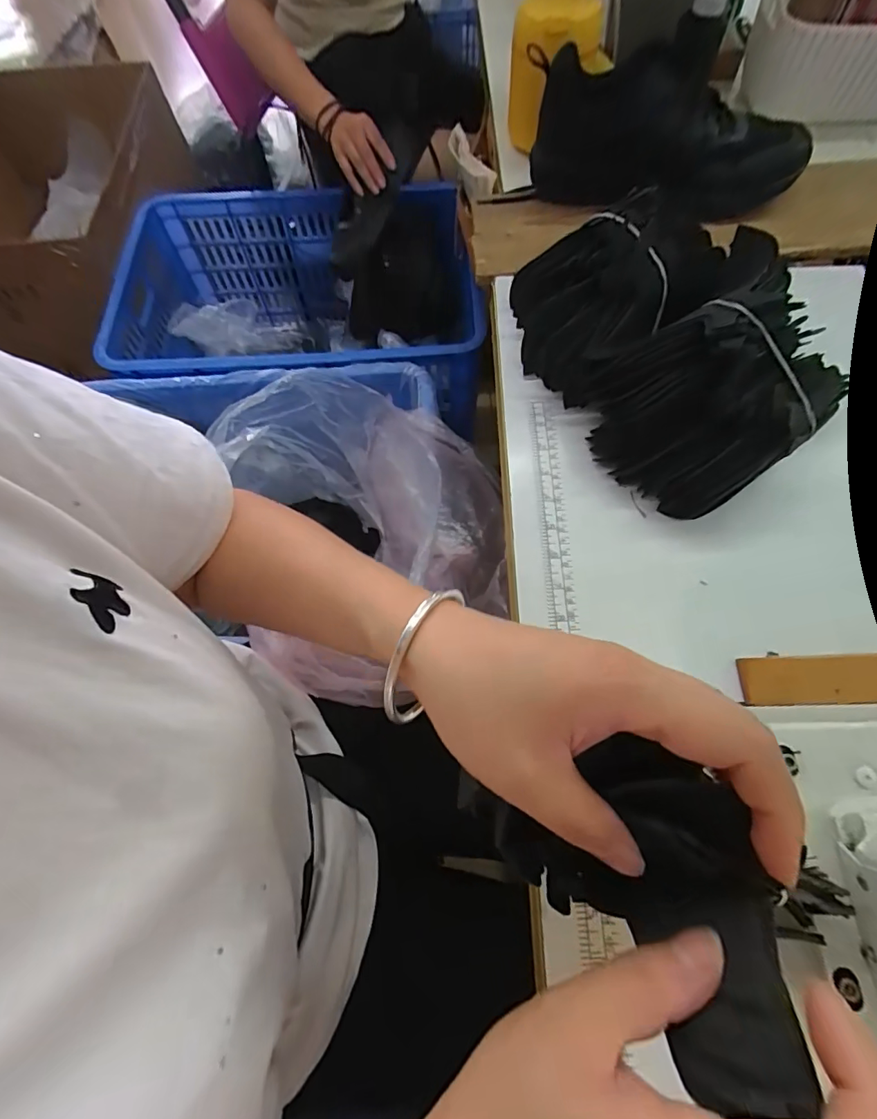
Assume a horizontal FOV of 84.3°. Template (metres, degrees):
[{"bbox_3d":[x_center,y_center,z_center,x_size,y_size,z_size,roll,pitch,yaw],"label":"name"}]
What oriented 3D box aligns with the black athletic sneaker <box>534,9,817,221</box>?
[{"bbox_3d":[0.235,-0.438,0.495,0.270,0.131,0.075,17,69,9],"label":"black athletic sneaker"}]

